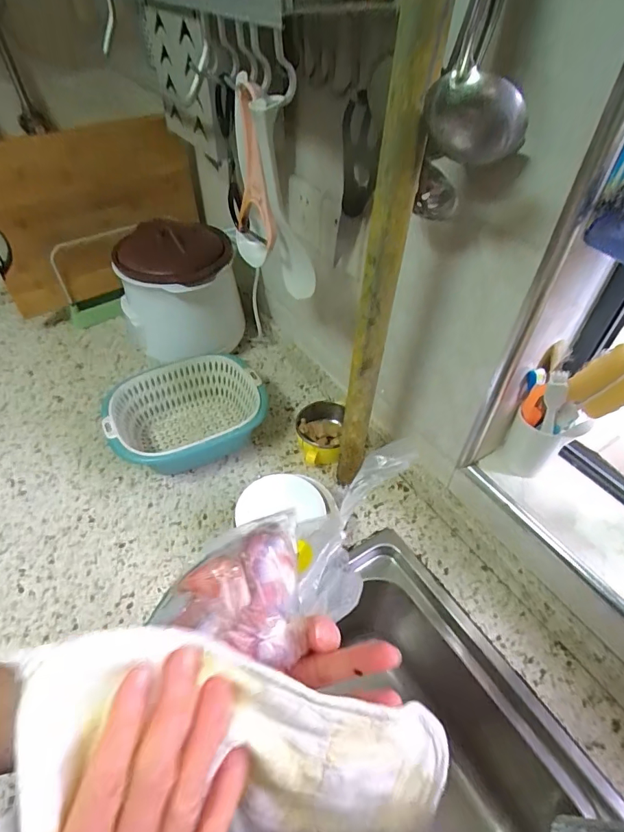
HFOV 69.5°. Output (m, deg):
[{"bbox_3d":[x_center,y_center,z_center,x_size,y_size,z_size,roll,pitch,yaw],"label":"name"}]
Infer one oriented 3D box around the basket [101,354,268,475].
[{"bbox_3d":[-0.190,0.004,0.712,0.230,0.085,0.187,-17,50,-16],"label":"basket"}]

